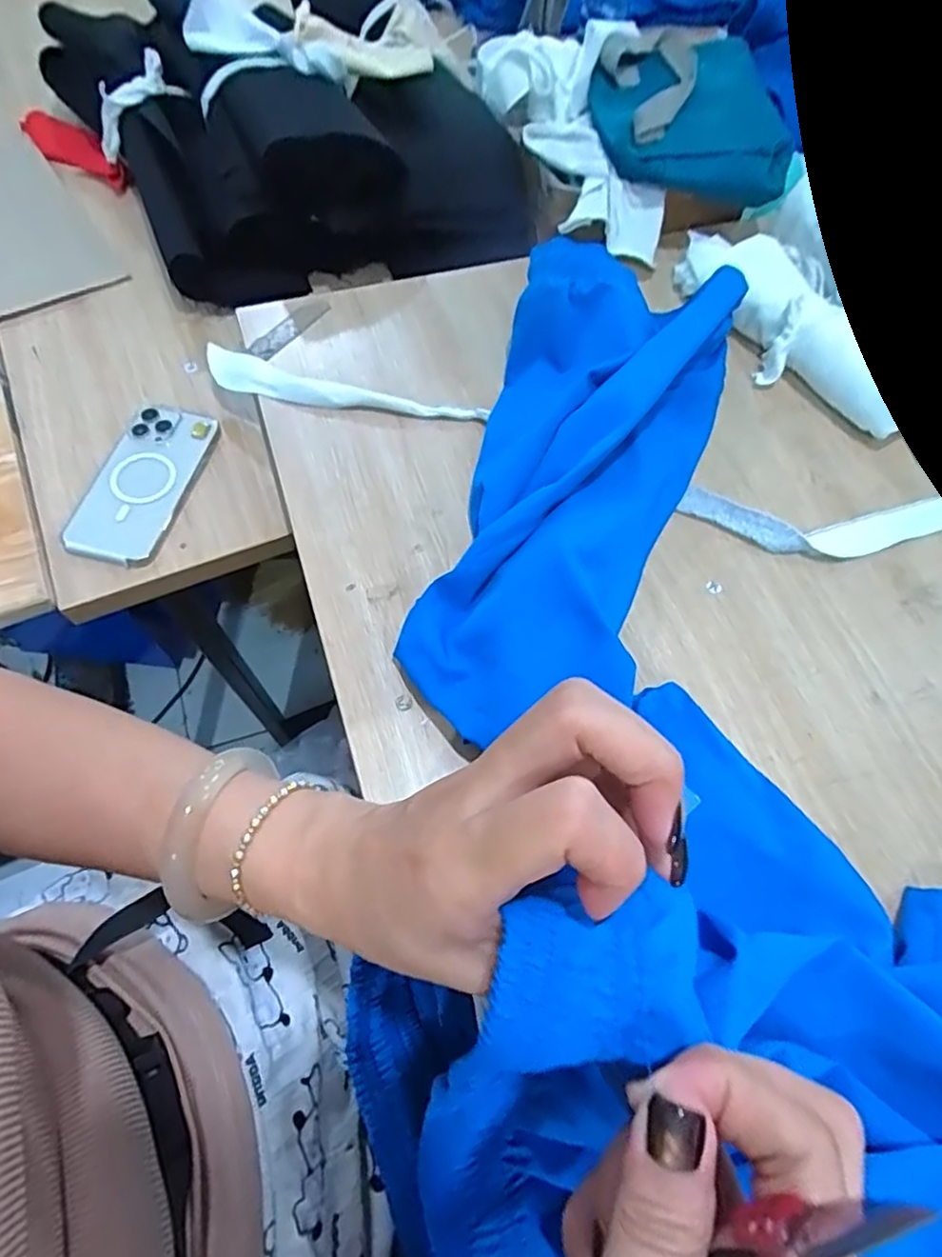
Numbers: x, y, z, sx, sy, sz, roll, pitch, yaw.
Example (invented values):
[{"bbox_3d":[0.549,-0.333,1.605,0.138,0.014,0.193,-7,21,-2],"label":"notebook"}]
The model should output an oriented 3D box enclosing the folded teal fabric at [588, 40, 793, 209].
[{"bbox_3d":[0.215,-0.502,0.627,0.176,0.074,0.147,-3,64,-5],"label":"folded teal fabric"}]

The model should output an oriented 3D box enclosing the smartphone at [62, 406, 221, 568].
[{"bbox_3d":[-0.287,-0.129,0.552,0.079,0.014,0.161,14,64,3],"label":"smartphone"}]

